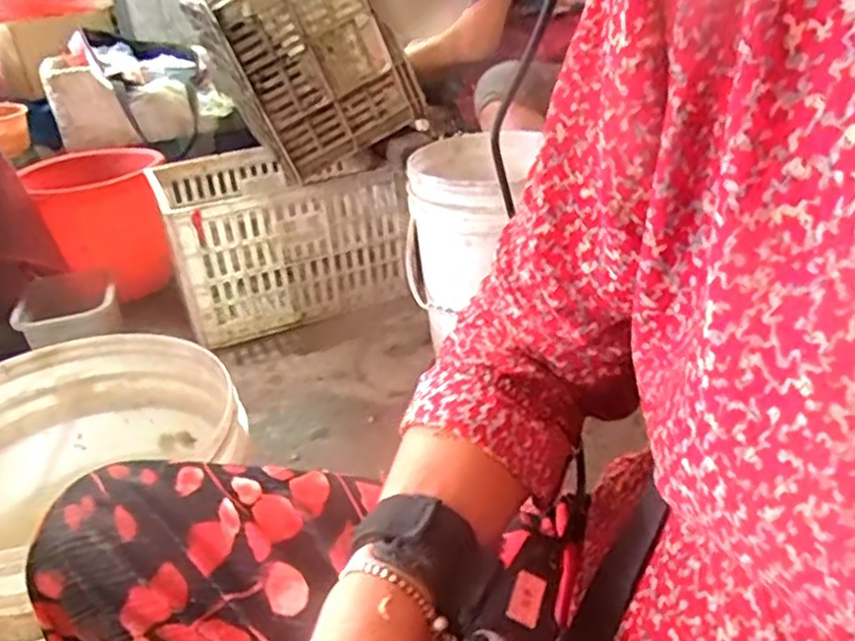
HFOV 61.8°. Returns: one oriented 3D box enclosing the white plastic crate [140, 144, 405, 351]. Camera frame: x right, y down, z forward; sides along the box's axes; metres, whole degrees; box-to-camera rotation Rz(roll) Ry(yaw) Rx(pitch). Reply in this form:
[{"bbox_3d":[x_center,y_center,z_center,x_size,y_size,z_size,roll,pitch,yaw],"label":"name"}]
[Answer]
[{"bbox_3d":[-0.320,-0.184,1.589,0.473,0.331,0.359,-14,30,-17],"label":"white plastic crate"}]

